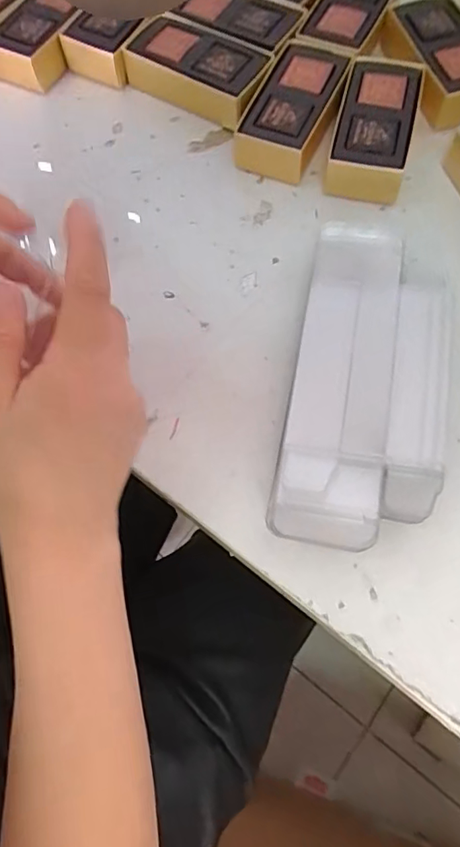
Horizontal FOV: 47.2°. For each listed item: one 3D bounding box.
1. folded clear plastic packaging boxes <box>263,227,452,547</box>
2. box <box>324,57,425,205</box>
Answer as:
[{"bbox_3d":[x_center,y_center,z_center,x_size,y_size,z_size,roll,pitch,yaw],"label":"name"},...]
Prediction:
[{"bbox_3d":[0.085,-0.025,0.320,0.090,0.036,0.203,10,67,8],"label":"folded clear plastic packaging boxes"},{"bbox_3d":[0.105,-0.219,0.399,0.061,0.035,0.121,12,67,8],"label":"box"}]

